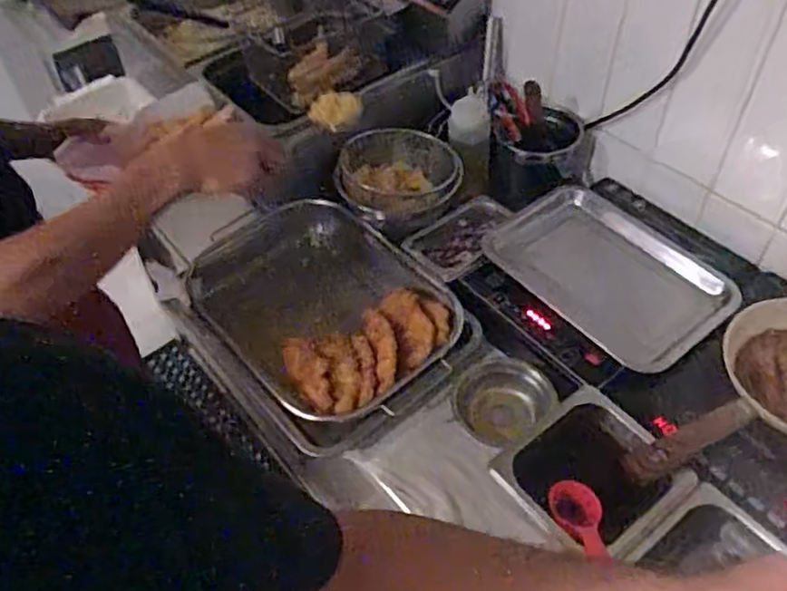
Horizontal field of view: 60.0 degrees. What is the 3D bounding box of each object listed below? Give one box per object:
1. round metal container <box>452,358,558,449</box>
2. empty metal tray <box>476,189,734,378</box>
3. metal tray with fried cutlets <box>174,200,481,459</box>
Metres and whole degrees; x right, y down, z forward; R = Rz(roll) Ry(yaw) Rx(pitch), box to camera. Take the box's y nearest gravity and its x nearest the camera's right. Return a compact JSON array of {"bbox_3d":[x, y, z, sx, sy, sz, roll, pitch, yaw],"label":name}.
[{"bbox_3d":[0.142,0.137,0.877,0.124,0.051,0.124,-1,49,2],"label":"round metal container"},{"bbox_3d":[0.303,-0.042,0.952,0.212,0.024,0.316,-31,54,-22],"label":"empty metal tray"},{"bbox_3d":[-0.110,0.022,0.979,0.314,0.048,0.431,-34,56,-24],"label":"metal tray with fried cutlets"}]

